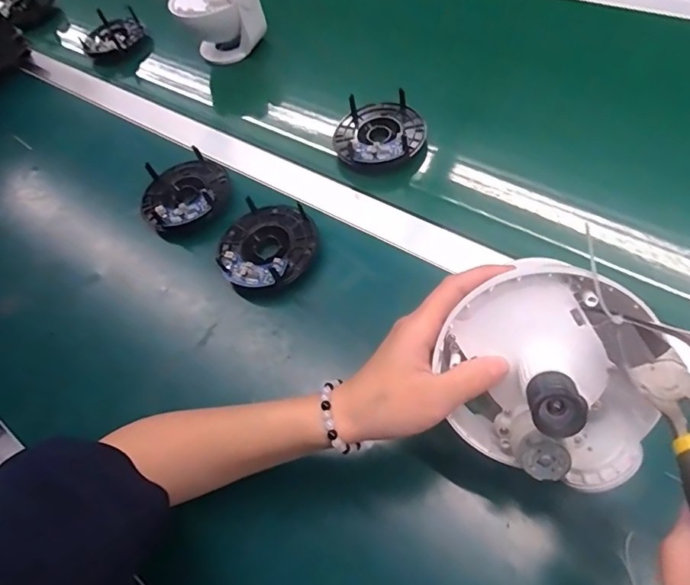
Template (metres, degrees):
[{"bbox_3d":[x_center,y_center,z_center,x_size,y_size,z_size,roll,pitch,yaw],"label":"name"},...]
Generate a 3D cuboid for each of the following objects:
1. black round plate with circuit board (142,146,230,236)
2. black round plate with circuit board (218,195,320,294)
[{"bbox_3d":[-0.181,-0.109,0.536,0.099,0.039,0.106,-1,59,2],"label":"black round plate with circuit board"},{"bbox_3d":[-0.079,-0.047,0.476,0.099,0.031,0.101,-1,59,2],"label":"black round plate with circuit board"}]

